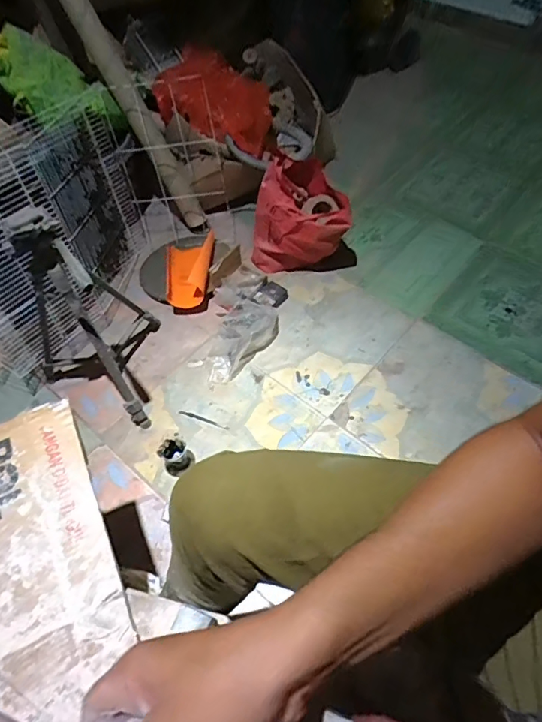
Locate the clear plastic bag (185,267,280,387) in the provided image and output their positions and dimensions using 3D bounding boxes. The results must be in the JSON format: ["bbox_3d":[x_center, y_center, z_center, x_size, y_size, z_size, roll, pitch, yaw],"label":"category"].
[{"bbox_3d":[-0.085,-0.114,1.334,0.199,0.107,0.370,14,58,13],"label":"clear plastic bag"}]

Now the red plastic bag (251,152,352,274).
[{"bbox_3d":[0.079,-0.400,1.389,0.276,0.299,0.145,-3,55,2],"label":"red plastic bag"}]

